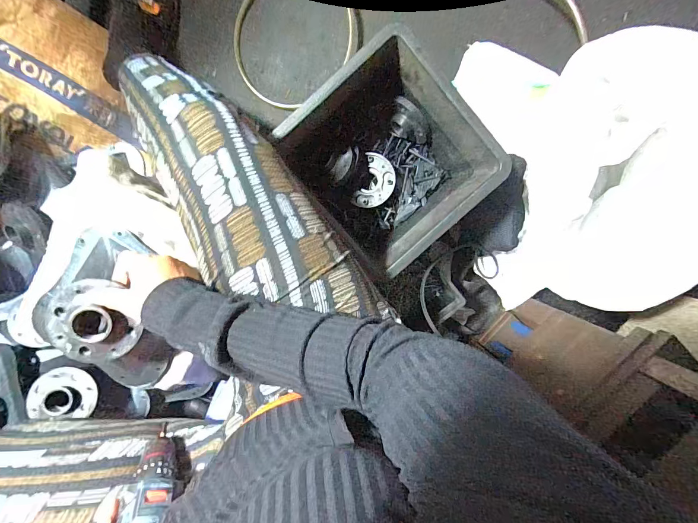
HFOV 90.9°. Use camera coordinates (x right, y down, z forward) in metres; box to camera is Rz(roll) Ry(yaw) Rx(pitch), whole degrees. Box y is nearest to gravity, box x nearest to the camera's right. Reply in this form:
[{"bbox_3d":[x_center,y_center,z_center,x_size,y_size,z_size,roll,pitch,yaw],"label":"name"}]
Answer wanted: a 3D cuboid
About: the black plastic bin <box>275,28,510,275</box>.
[{"bbox_3d":[0.061,-0.164,0.556,0.223,0.175,0.258,-41,99,2],"label":"black plastic bin"}]

